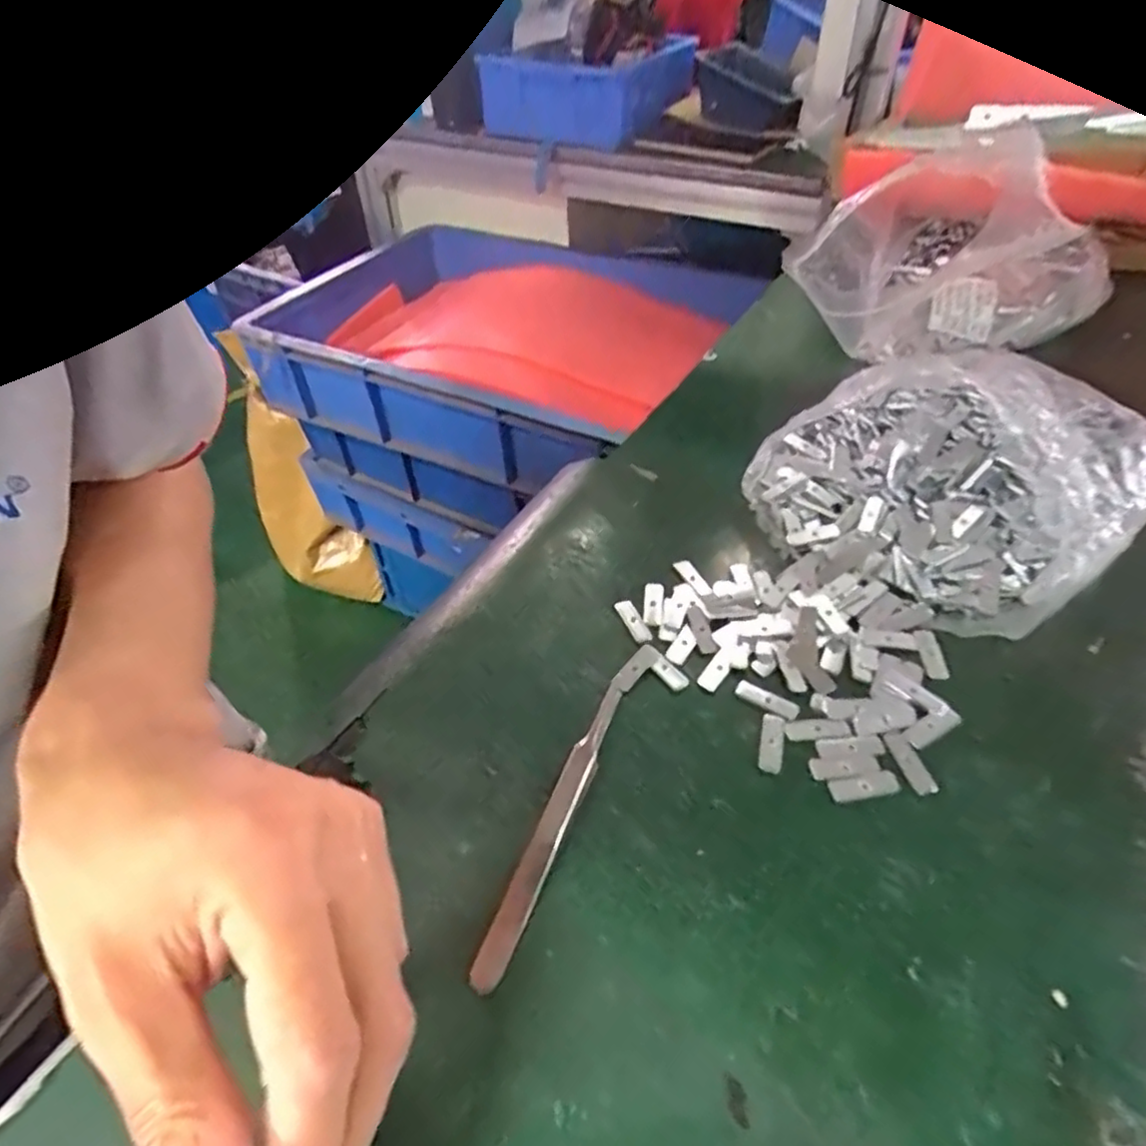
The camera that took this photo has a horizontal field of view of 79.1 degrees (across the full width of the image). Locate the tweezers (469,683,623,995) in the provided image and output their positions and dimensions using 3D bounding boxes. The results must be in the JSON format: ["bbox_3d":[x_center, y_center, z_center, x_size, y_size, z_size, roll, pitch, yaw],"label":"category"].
[{"bbox_3d":[-0.005,0.085,0.247,0.011,0.015,0.116,17,48,21],"label":"tweezers"}]

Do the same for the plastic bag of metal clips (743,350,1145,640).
[{"bbox_3d":[0.191,-0.058,0.343,0.169,0.061,0.171,28,52,29],"label":"plastic bag of metal clips"}]

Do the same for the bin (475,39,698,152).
[{"bbox_3d":[0.013,-0.580,0.844,0.227,0.083,0.131,20,49,23],"label":"bin"}]

